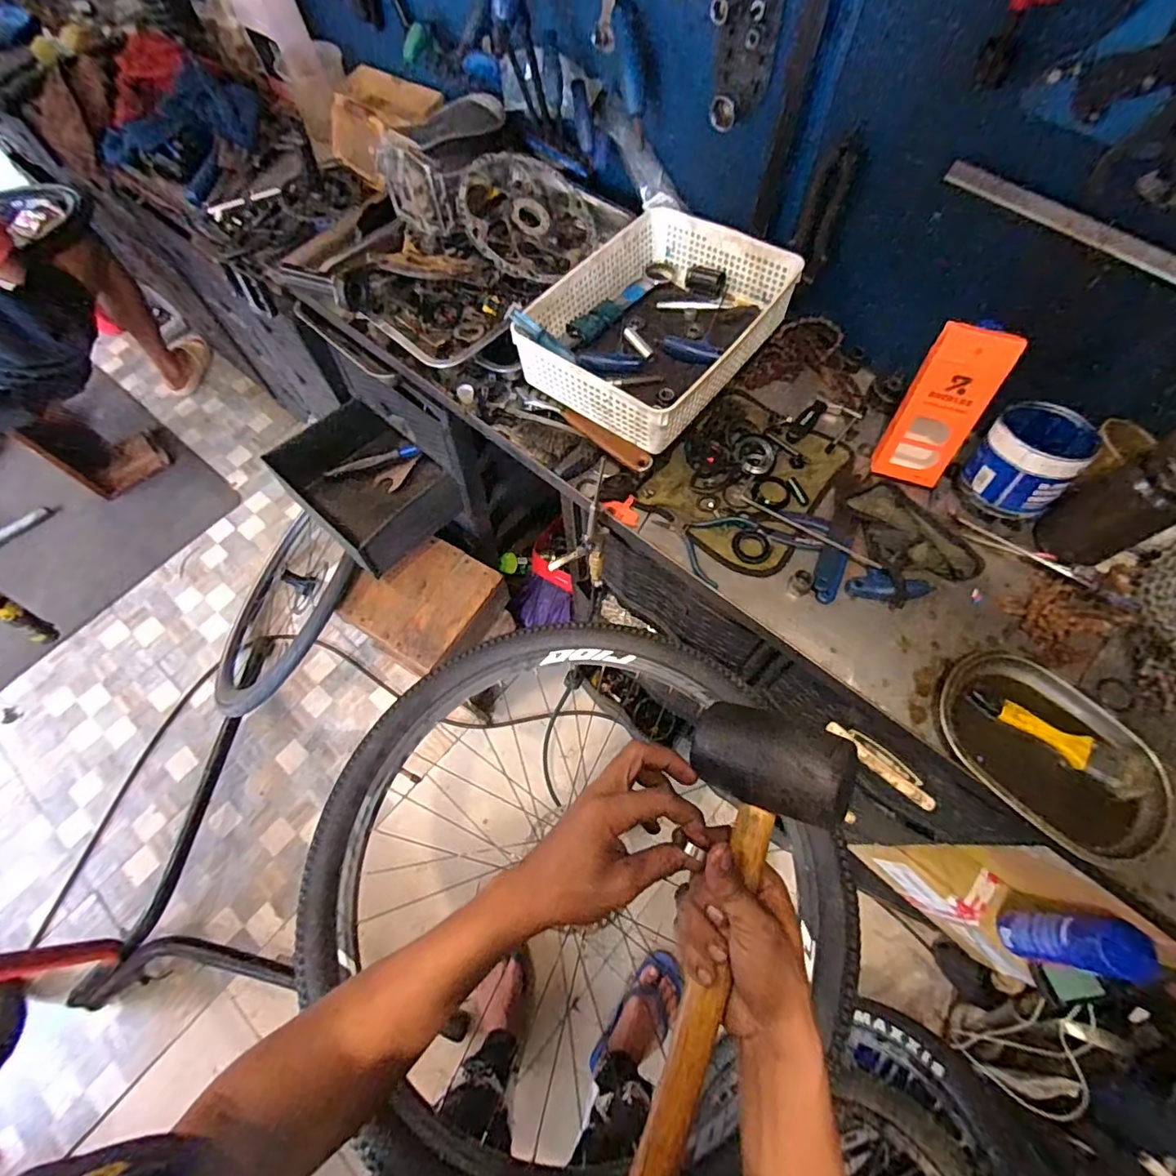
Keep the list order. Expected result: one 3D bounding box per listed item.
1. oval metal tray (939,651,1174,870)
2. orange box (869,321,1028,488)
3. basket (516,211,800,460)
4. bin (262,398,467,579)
[{"bbox_3d":[0.466,0.167,0.552,0.216,0.029,0.141,37,72,16],"label":"oval metal tray"},{"bbox_3d":[0.408,-0.206,0.637,0.076,0.179,0.032,13,44,4],"label":"orange box"},{"bbox_3d":[0.095,-0.351,0.731,0.249,0.085,0.324,36,72,16],"label":"basket"},{"bbox_3d":[-0.454,-0.206,1.147,0.333,0.146,0.247,40,73,18],"label":"bin"}]

